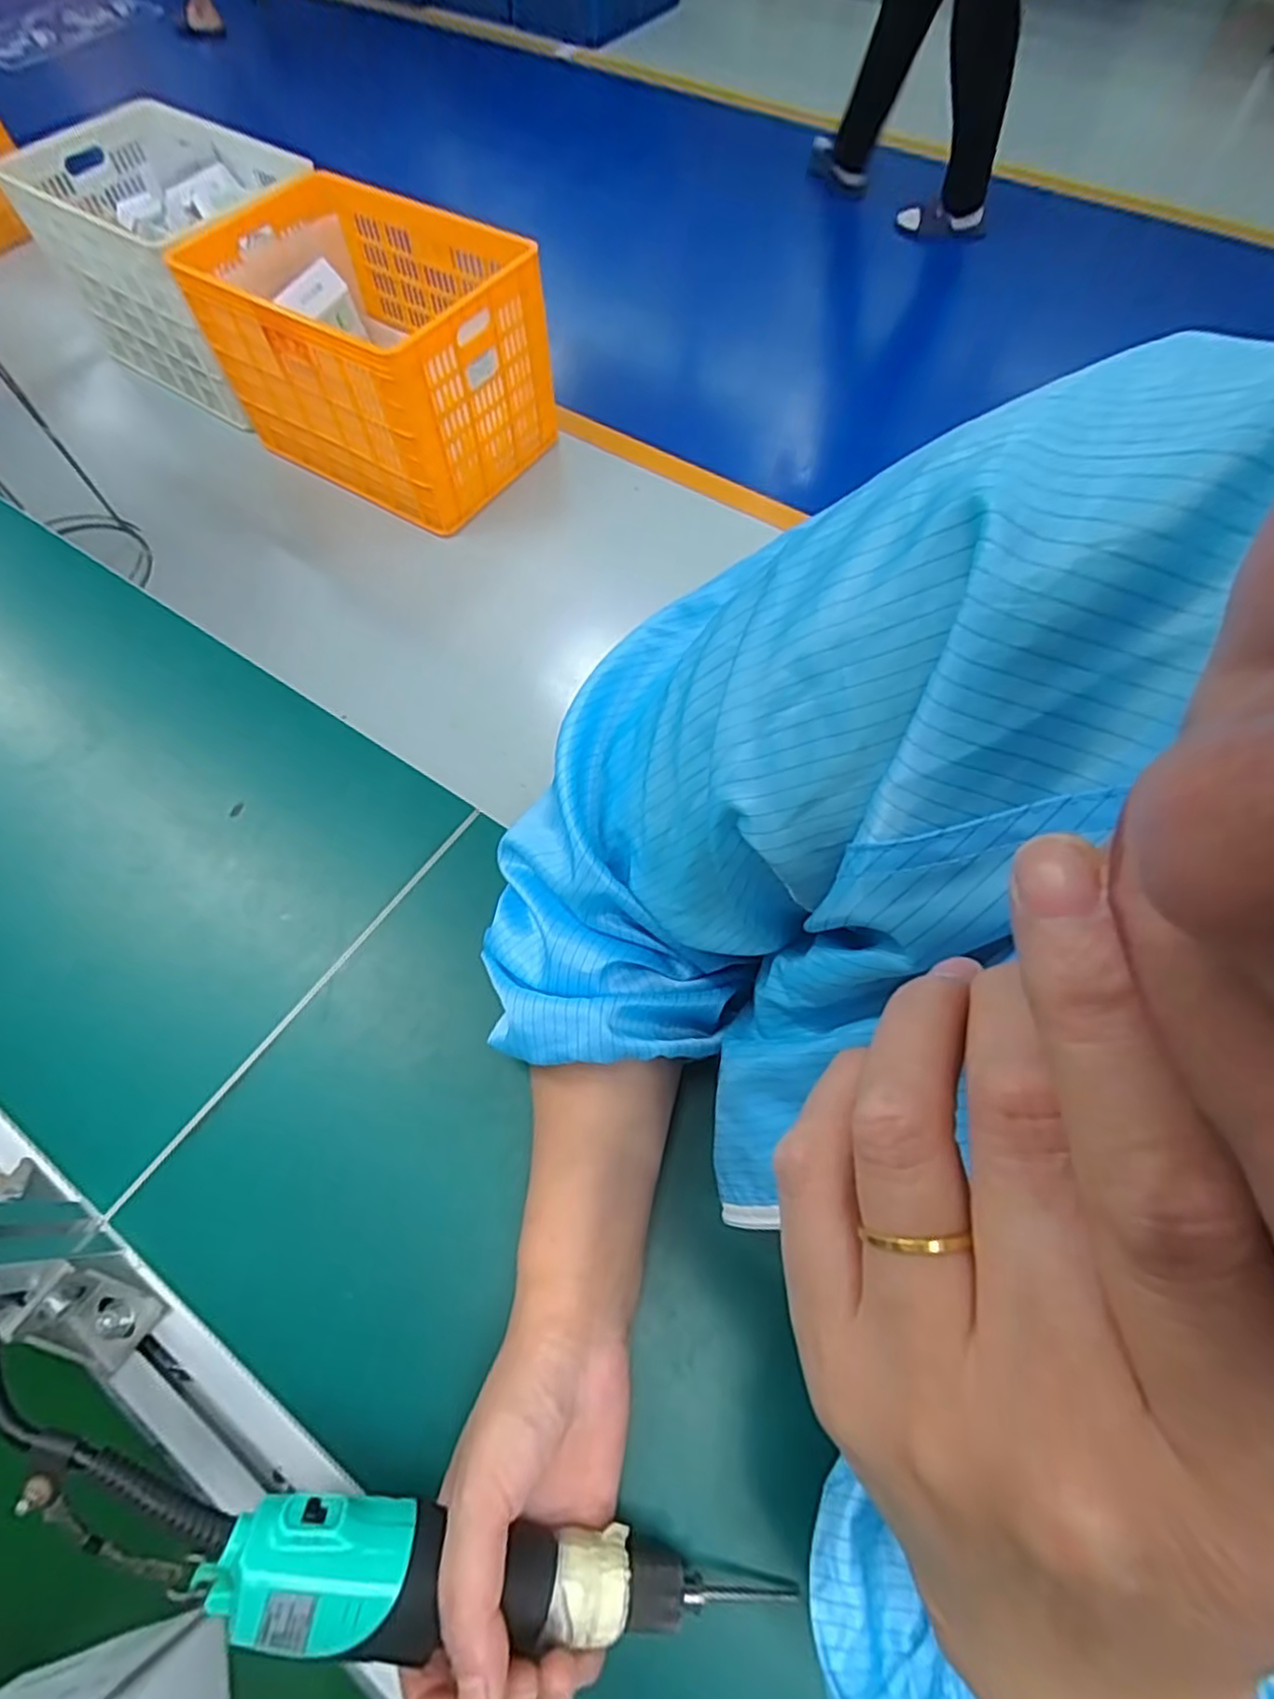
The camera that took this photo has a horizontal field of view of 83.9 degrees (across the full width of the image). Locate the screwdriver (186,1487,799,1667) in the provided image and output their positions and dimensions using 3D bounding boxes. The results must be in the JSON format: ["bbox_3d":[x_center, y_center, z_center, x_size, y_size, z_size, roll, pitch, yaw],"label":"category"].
[{"bbox_3d":[-0.043,0.282,0.275,0.224,0.030,0.039,18,61,-14],"label":"screwdriver"}]

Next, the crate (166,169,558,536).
[{"bbox_3d":[-0.545,-1.031,1.497,0.673,0.401,0.407,31,66,15],"label":"crate"}]

